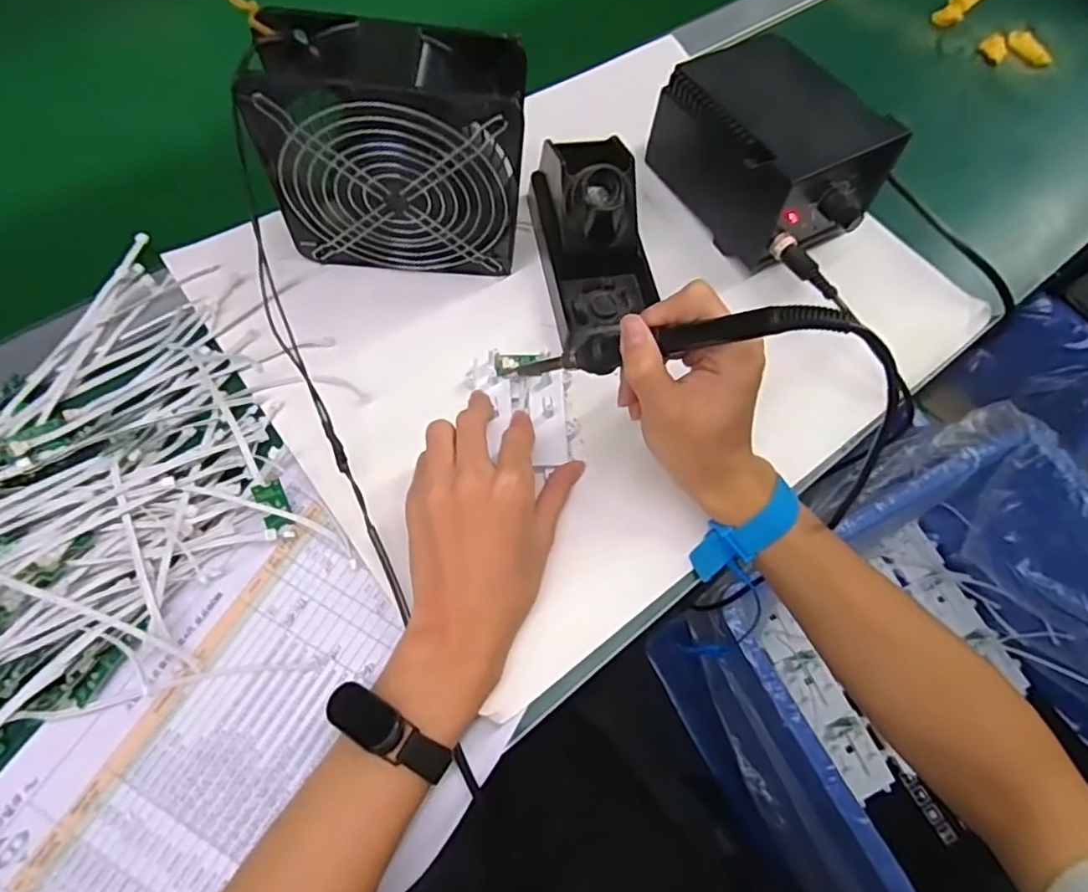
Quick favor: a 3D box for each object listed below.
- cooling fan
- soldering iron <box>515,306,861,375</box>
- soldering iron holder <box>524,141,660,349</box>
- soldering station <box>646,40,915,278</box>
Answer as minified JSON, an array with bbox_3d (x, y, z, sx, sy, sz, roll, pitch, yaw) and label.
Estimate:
[{"bbox_3d":[-0.093,-0.181,0.398,0.154,0.142,0.061,2,66,-6],"label":"cooling fan"},{"bbox_3d":[0.057,-0.054,0.328,0.194,0.019,0.017,-6,55,42],"label":"soldering iron"},{"bbox_3d":[0.040,-0.154,0.445,0.078,0.068,0.157,-7,68,-10],"label":"soldering iron holder"},{"bbox_3d":[0.177,-0.226,0.482,0.114,0.110,0.159,-29,73,-18],"label":"soldering station"}]

